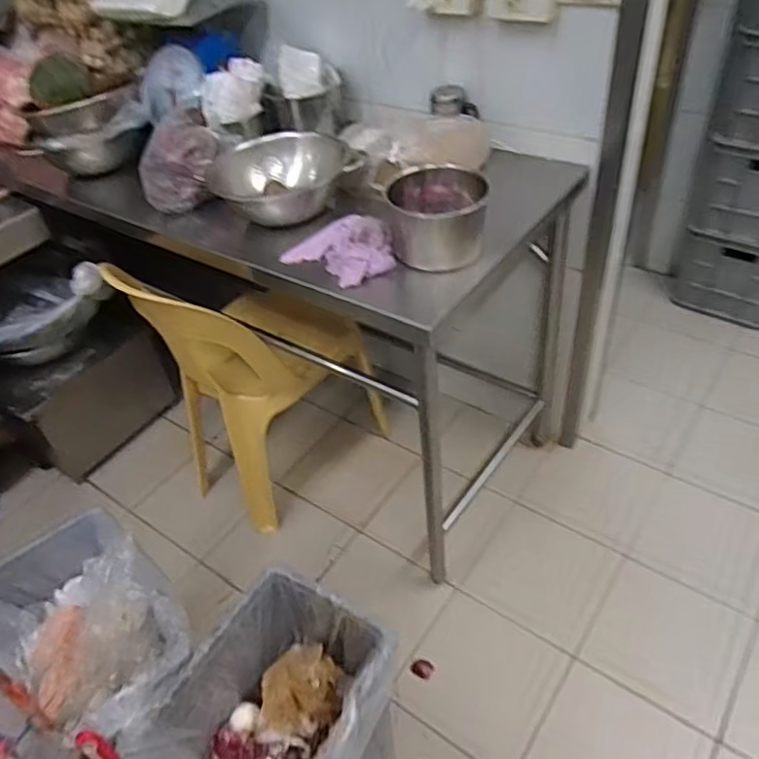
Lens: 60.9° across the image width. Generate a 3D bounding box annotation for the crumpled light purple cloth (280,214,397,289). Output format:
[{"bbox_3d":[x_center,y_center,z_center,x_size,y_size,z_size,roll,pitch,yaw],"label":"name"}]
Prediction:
[{"bbox_3d":[-0.061,-0.235,1.145,0.202,0.050,0.131,24,52,29],"label":"crumpled light purple cloth"}]

